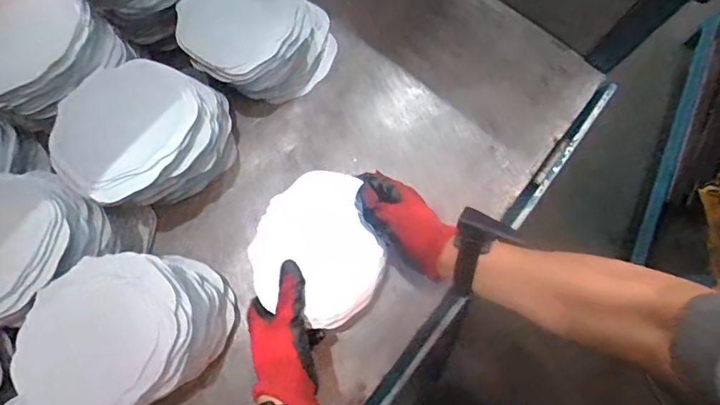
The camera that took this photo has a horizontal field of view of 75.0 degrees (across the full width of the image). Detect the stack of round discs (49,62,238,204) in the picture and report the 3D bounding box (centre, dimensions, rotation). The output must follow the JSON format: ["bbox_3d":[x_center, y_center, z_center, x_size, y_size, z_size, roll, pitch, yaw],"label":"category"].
[{"bbox_3d":[-0.261,-0.069,0.599,0.170,0.145,0.162,-3,79,-1],"label":"stack of round discs"}]

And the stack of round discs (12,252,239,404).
[{"bbox_3d":[-0.255,0.146,0.544,0.188,0.150,0.152,-24,80,-5],"label":"stack of round discs"}]

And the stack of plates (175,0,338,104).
[{"bbox_3d":[-0.137,-0.223,0.642,0.181,0.116,0.170,19,80,3],"label":"stack of plates"}]

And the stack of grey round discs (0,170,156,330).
[{"bbox_3d":[-0.378,0.051,0.557,0.145,0.146,0.194,40,81,7],"label":"stack of grey round discs"}]

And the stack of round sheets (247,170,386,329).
[{"bbox_3d":[-0.050,0.054,0.520,0.136,0.018,0.159,-20,80,-4],"label":"stack of round sheets"}]

